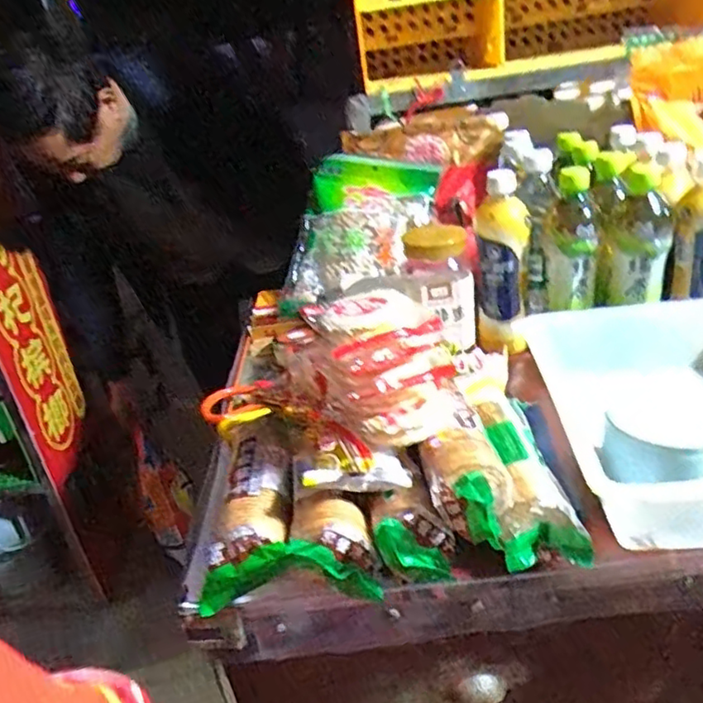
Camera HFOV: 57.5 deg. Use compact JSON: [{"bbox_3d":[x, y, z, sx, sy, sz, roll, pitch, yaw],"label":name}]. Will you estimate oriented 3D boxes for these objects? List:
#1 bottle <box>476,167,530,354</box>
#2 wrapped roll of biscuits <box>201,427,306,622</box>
[{"bbox_3d":[0.183,-0.104,0.766,0.060,0.201,0.057,2,29,17],"label":"bottle"},{"bbox_3d":[-0.080,0.129,0.540,0.088,0.048,0.167,-8,27,-2],"label":"wrapped roll of biscuits"}]

